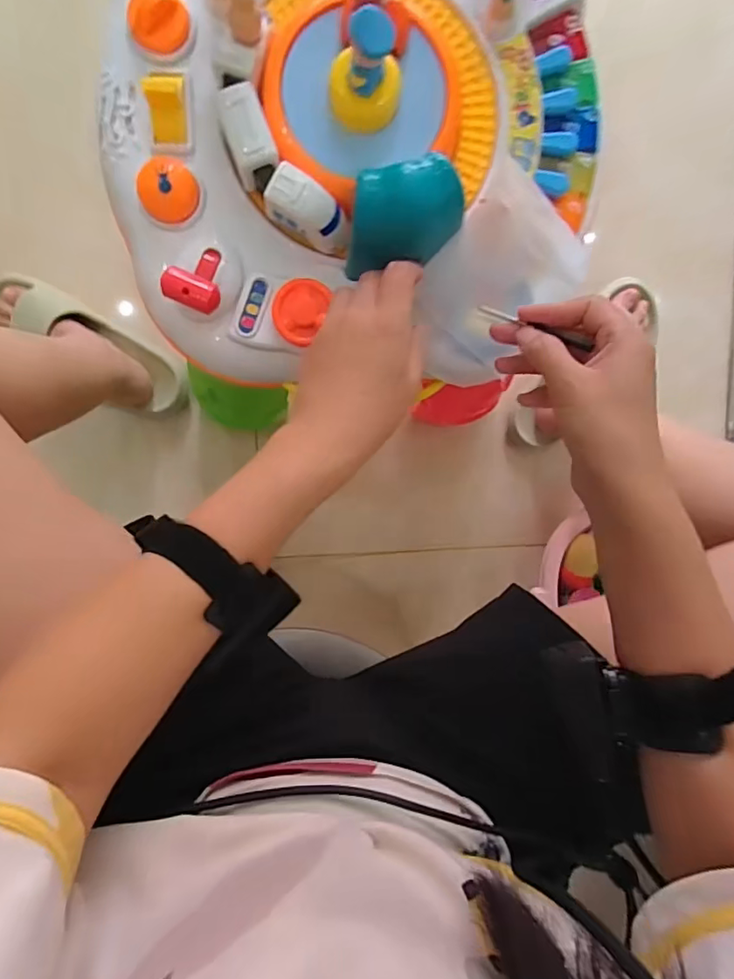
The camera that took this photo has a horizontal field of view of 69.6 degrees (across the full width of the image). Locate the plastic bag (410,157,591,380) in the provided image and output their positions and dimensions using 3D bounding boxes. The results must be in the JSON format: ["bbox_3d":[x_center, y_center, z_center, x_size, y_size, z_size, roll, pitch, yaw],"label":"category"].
[{"bbox_3d":[0.098,-0.152,0.405,0.152,0.040,0.125,-46,126,11],"label":"plastic bag"}]

